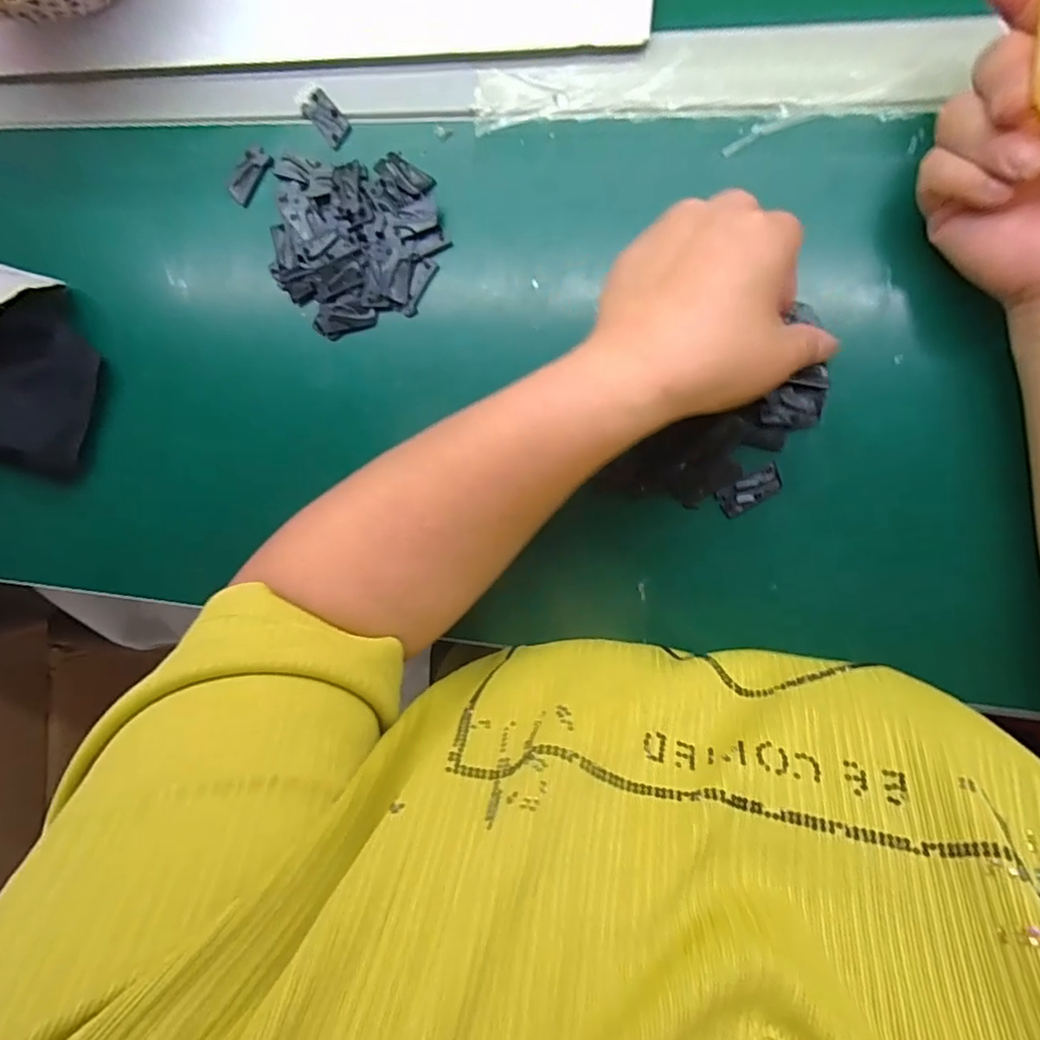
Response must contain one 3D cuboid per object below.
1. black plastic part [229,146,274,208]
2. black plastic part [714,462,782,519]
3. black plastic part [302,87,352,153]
[{"bbox_3d":[-0.166,-0.212,0.366,0.020,0.004,0.034,42,97,7],"label":"black plastic part"},{"bbox_3d":[0.124,-0.016,0.322,0.035,0.004,0.016,-27,86,9],"label":"black plastic part"},{"bbox_3d":[-0.116,-0.240,0.356,0.017,0.004,0.036,-40,84,8],"label":"black plastic part"}]

